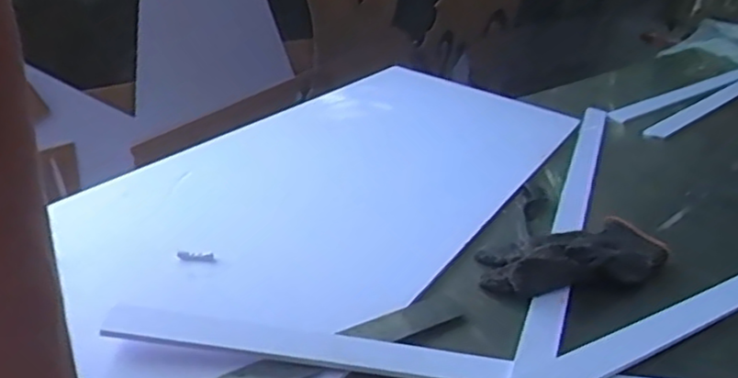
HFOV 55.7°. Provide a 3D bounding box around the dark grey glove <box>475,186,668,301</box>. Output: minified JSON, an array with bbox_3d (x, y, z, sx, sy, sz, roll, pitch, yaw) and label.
[{"bbox_3d":[0.171,0.044,0.597,0.175,0.030,0.102,-1,30,-19],"label":"dark grey glove"}]

